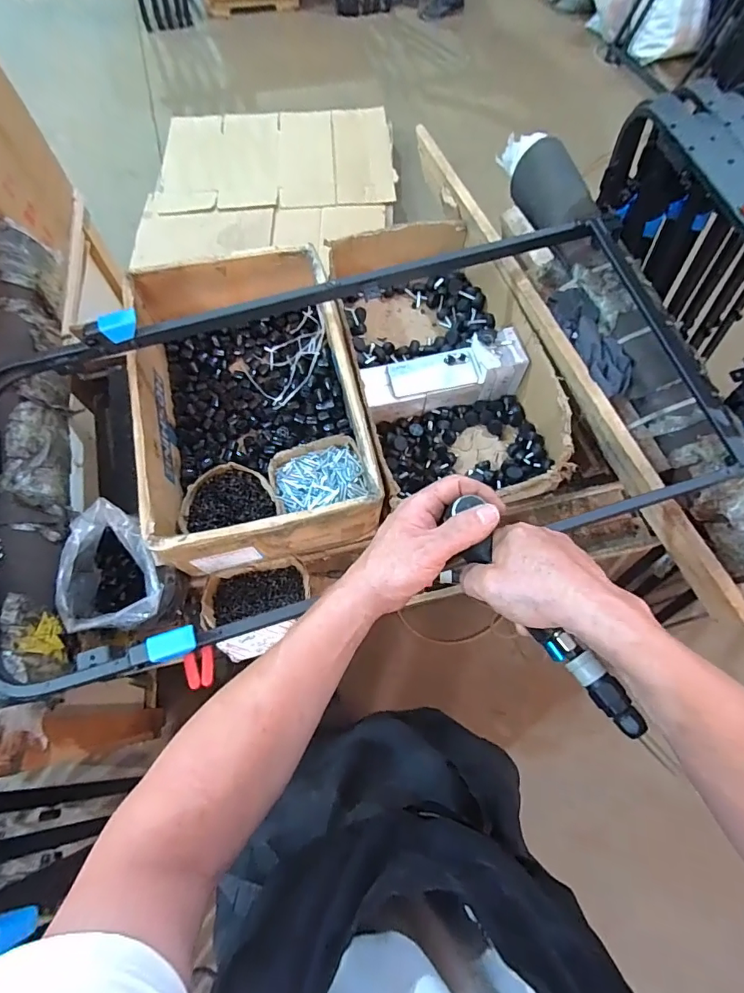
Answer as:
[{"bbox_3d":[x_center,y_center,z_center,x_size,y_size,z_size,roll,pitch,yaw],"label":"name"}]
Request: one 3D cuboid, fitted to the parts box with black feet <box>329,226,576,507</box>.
[{"bbox_3d":[0.135,-0.249,0.896,0.336,0.159,0.569,-13,70,-5],"label":"parts box with black feet"}]

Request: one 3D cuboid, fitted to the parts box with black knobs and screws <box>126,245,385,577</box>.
[{"bbox_3d":[-0.204,-0.163,0.832,0.342,0.165,0.520,-12,70,-5],"label":"parts box with black knobs and screws"}]

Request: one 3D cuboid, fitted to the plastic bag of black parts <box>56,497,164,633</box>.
[{"bbox_3d":[-0.397,0.120,0.735,0.139,0.140,0.177,-25,72,-9],"label":"plastic bag of black parts"}]

